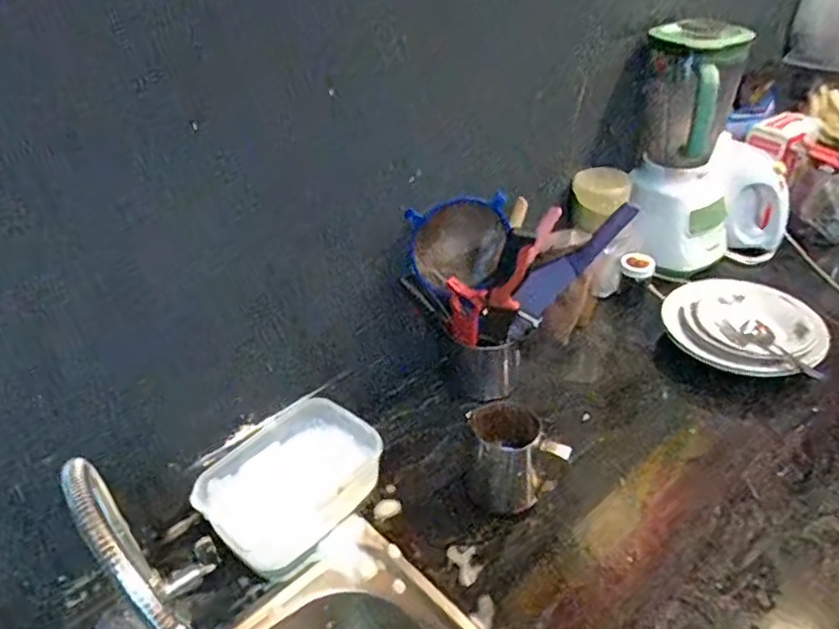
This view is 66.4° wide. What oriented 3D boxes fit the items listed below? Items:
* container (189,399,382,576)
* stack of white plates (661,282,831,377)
[{"bbox_3d":[-0.150,0.200,0.760,0.140,0.070,0.192,29,47,35],"label":"container"},{"bbox_3d":[0.479,0.015,0.951,0.180,0.034,0.212,-27,44,-29],"label":"stack of white plates"}]

